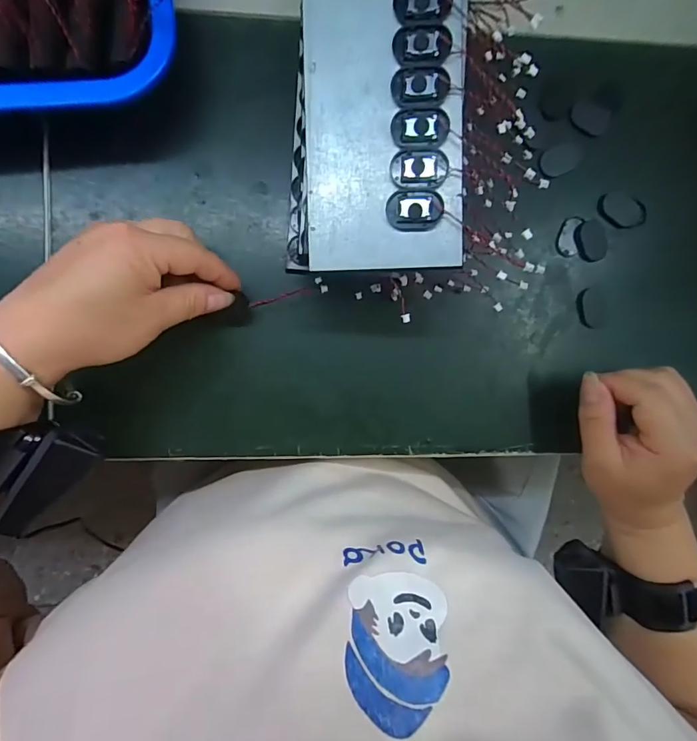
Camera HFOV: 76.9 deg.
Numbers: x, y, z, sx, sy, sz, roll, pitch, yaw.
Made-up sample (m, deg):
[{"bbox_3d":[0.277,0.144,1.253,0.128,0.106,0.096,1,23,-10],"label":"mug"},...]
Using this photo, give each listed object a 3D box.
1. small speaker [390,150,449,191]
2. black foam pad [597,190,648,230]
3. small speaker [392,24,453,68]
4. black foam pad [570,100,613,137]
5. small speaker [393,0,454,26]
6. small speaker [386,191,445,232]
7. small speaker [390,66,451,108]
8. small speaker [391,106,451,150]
[{"bbox_3d":[0.036,-0.101,0.219,0.028,0.004,0.019,-2,94,-5],"label":"small speaker"},{"bbox_3d":[0.197,-0.114,0.313,0.034,0.007,0.021,25,92,-6],"label":"black foam pad"},{"bbox_3d":[0.037,-0.160,0.217,0.028,0.004,0.020,-1,94,-5],"label":"small speaker"},{"bbox_3d":[0.172,-0.180,0.311,0.028,0.004,0.020,24,92,-6],"label":"black foam pad"},{"bbox_3d":[0.037,-0.181,0.215,0.028,0.004,0.019,-5,94,-4],"label":"small speaker"},{"bbox_3d":[0.034,-0.081,0.223,0.028,0.004,0.019,-2,94,-5],"label":"small speaker"},{"bbox_3d":[0.036,-0.141,0.217,0.028,0.004,0.019,-3,94,-5],"label":"small speaker"},{"bbox_3d":[0.036,-0.121,0.218,0.028,0.004,0.020,-2,94,-5],"label":"small speaker"}]

